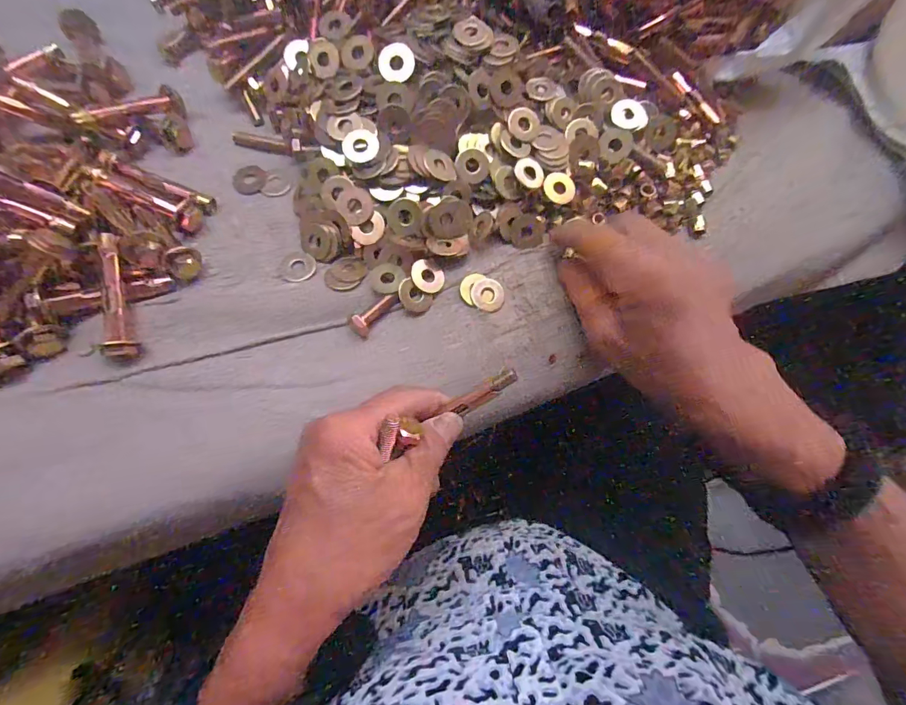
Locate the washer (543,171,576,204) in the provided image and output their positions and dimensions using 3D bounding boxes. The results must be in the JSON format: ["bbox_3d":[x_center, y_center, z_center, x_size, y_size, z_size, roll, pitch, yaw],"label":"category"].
[{"bbox_3d":[0.067,-0.103,0.267,0.020,0.004,0.020,-23,92,-11],"label":"washer"}]

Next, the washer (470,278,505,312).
[{"bbox_3d":[0.021,-0.035,0.257,0.020,0.004,0.022,0,72,-1],"label":"washer"}]

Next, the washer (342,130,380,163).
[{"bbox_3d":[-0.053,-0.119,0.244,0.020,0.004,0.019,0,90,-3],"label":"washer"}]

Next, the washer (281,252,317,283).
[{"bbox_3d":[-0.093,-0.052,0.254,0.020,0.004,0.020,0,72,-1],"label":"washer"}]

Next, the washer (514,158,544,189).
[{"bbox_3d":[0.047,-0.112,0.263,0.019,0.005,0.018,0,72,-1],"label":"washer"}]

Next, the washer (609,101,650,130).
[{"bbox_3d":[0.113,-0.152,0.272,0.021,0.004,0.022,0,89,1],"label":"washer"}]

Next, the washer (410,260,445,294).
[{"bbox_3d":[-0.016,-0.045,0.252,0.020,0.005,0.018,25,73,7],"label":"washer"}]

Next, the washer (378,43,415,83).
[{"bbox_3d":[-0.033,-0.167,0.245,0.020,0.004,0.026,-9,82,-2],"label":"washer"}]

